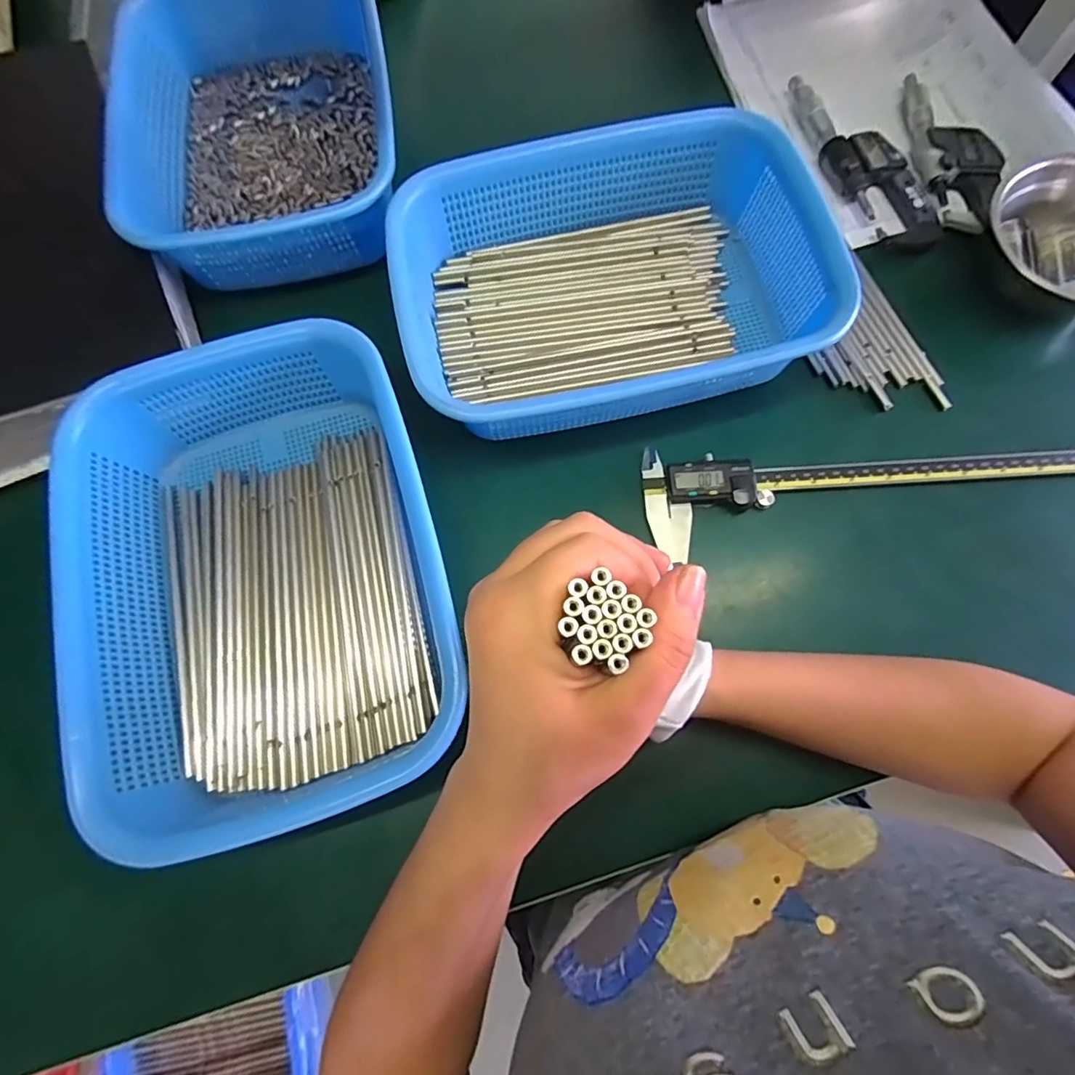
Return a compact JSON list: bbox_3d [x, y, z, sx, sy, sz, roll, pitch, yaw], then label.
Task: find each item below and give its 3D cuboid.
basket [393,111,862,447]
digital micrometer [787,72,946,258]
[{"bbox_3d":[0.045,-0.189,0.386,0.281,0.067,0.207,-13,74,-2],"label":"basket"},{"bbox_3d":[0.264,-0.310,0.441,0.053,0.019,0.186,-23,74,-5],"label":"digital micrometer"}]

